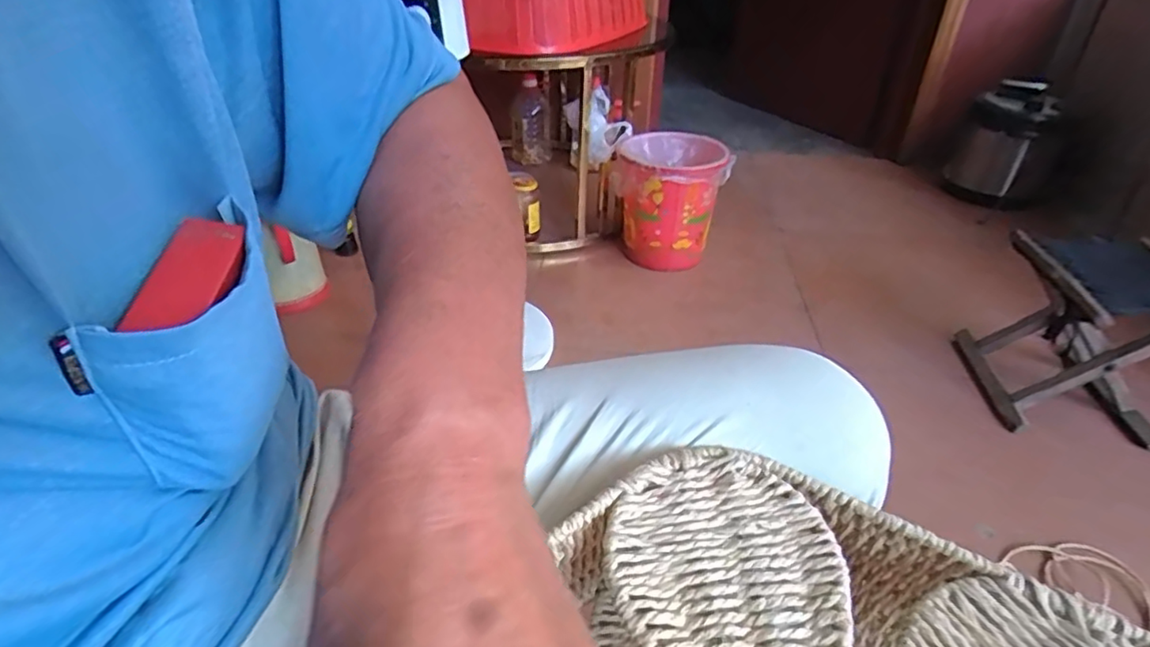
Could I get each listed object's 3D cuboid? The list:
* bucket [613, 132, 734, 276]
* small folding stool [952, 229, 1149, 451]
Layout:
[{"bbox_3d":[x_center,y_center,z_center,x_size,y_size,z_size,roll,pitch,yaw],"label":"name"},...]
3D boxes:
[{"bbox_3d":[0.222,-0.278,1.444,0.262,0.275,0.243,5,35,6],"label":"bucket"},{"bbox_3d":[0.894,0.022,1.048,0.279,0.269,0.290,7,35,8],"label":"small folding stool"}]

